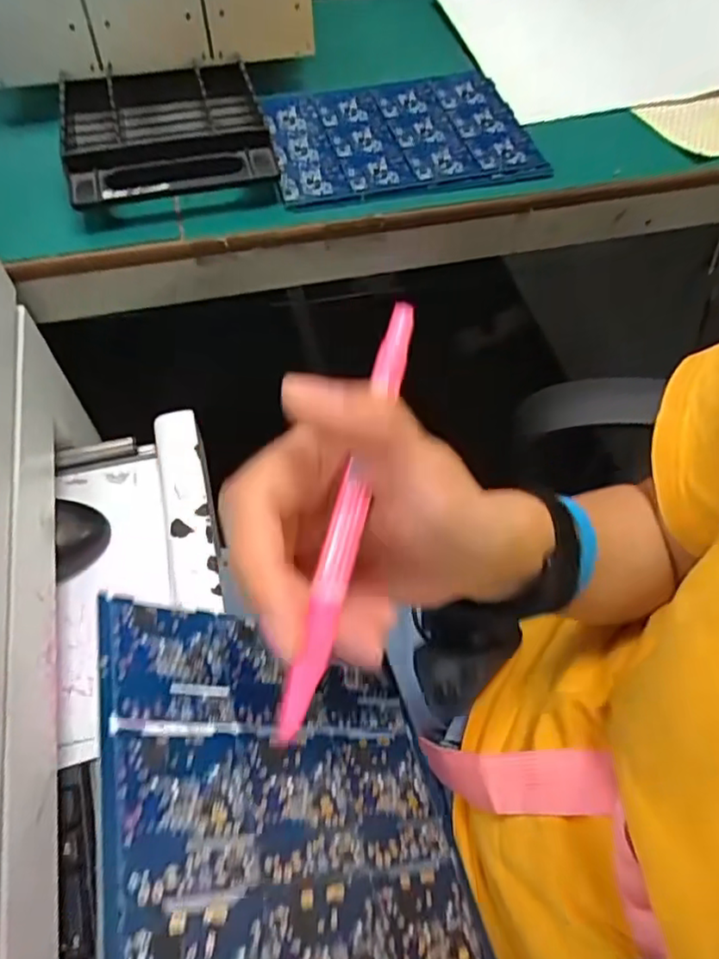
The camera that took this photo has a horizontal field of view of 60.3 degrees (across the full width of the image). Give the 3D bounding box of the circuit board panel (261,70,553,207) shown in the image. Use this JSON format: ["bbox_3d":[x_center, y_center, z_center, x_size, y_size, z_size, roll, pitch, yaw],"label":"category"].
[{"bbox_3d":[0.029,-0.264,0.466,0.188,0.010,0.142,-9,59,-7],"label":"circuit board panel"}]

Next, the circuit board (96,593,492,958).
[{"bbox_3d":[-0.014,0.124,0.190,0.129,0.004,0.185,20,35,-37],"label":"circuit board"}]

